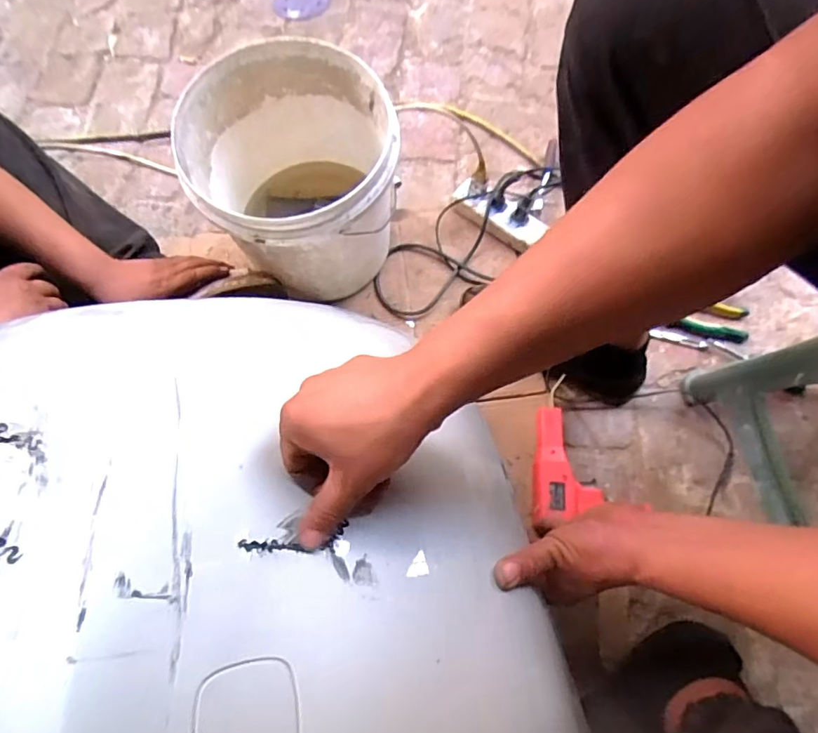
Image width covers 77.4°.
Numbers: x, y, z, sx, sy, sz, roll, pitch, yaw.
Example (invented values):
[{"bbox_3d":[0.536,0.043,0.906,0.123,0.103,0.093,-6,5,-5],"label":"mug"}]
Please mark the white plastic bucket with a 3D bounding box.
[{"bbox_3d":[-0.144,-0.240,0.698,0.254,0.257,0.258,0,70,1],"label":"white plastic bucket"}]

